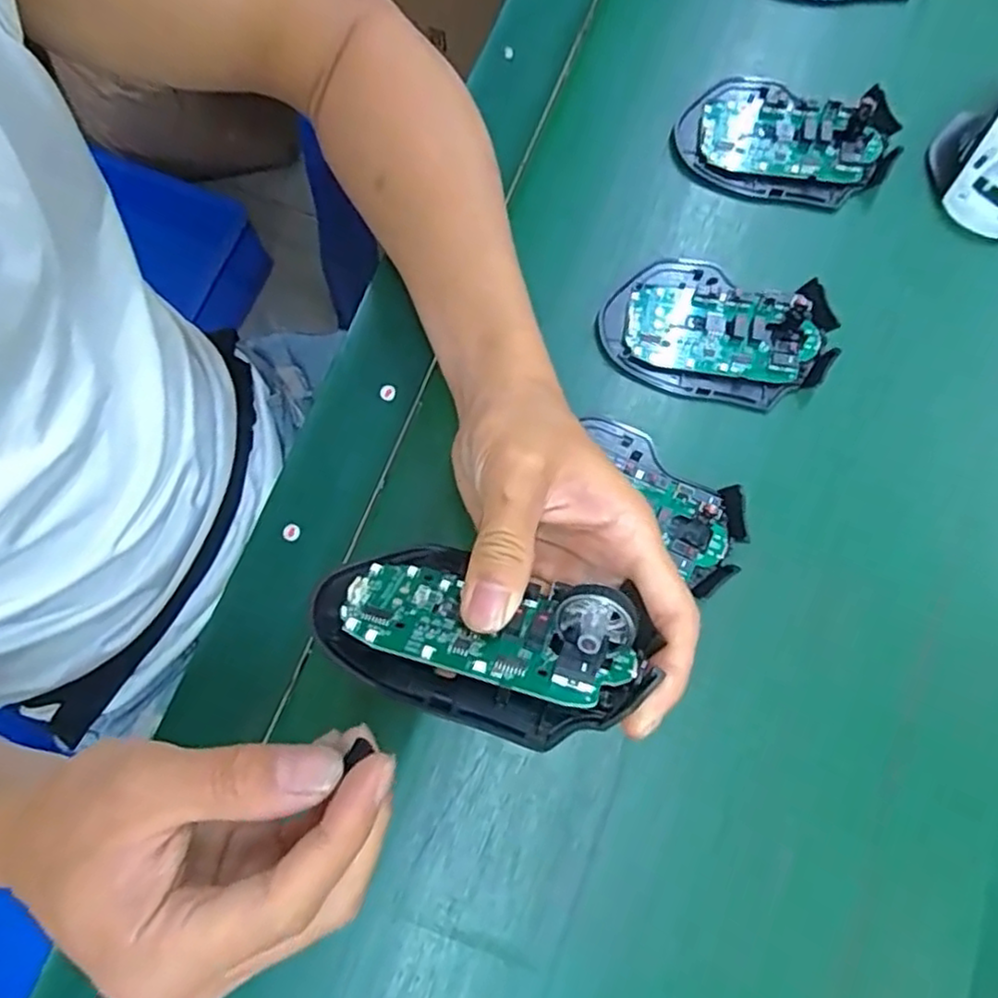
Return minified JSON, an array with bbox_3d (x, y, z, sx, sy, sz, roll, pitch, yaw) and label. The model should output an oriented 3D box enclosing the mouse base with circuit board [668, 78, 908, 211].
[{"bbox_3d":[0.159,-0.200,0.382,0.114,0.017,0.067,17,78,4],"label":"mouse base with circuit board"}]

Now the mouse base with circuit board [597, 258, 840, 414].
[{"bbox_3d":[0.113,-0.087,0.358,0.112,0.017,0.073,21,78,5],"label":"mouse base with circuit board"}]

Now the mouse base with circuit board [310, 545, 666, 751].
[{"bbox_3d":[-0.008,0.045,0.230,0.111,0.028,0.058,15,54,12],"label":"mouse base with circuit board"}]

